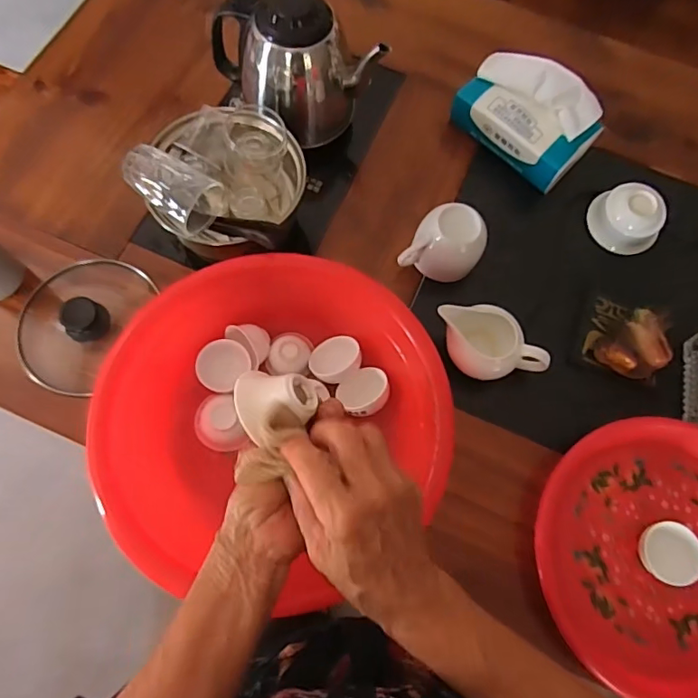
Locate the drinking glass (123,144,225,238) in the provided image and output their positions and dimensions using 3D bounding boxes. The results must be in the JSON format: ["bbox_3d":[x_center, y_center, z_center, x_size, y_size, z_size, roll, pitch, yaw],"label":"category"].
[{"bbox_3d":[-0.170,-0.155,0.508,0.087,0.054,0.057,36,74,9],"label":"drinking glass"}]

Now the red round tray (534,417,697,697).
[{"bbox_3d":[0.300,0.201,0.488,0.233,0.036,0.260,-18,73,-8],"label":"red round tray"}]

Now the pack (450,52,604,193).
[{"bbox_3d":[0.208,-0.276,0.619,0.163,0.098,0.083,40,74,10],"label":"pack"}]

